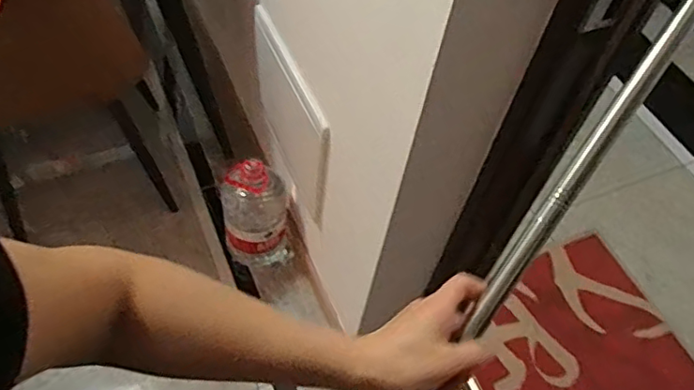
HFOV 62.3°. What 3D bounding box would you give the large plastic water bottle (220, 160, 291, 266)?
[{"bbox_3d":[-0.228,0.032,1.429,0.156,0.324,0.168,2,53,-2],"label":"large plastic water bottle"}]

